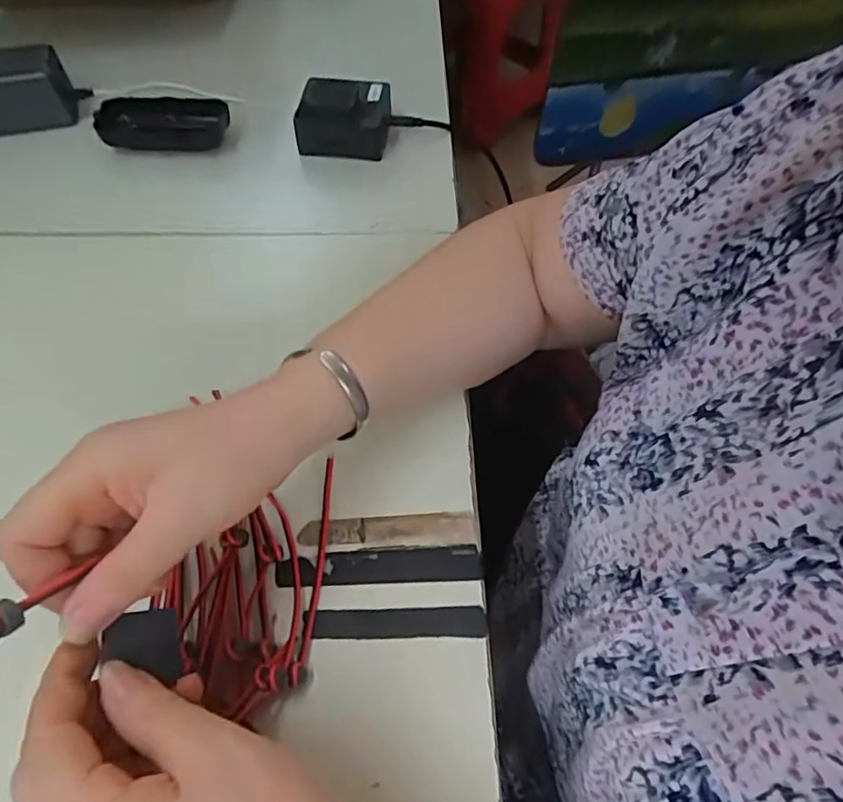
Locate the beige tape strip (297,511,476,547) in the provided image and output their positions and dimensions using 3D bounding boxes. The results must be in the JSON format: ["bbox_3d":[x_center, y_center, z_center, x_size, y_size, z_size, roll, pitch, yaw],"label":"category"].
[{"bbox_3d":[-0.020,0.076,0.330,0.100,0.004,0.019,-2,58,-3],"label":"beige tape strip"}]

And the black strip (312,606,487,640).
[{"bbox_3d":[-0.012,0.119,0.304,0.092,0.004,0.016,0,58,-2],"label":"black strip"}]

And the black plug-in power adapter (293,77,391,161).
[{"bbox_3d":[-0.069,-0.250,0.501,0.086,0.045,0.063,-5,58,-5],"label":"black plug-in power adapter"}]

